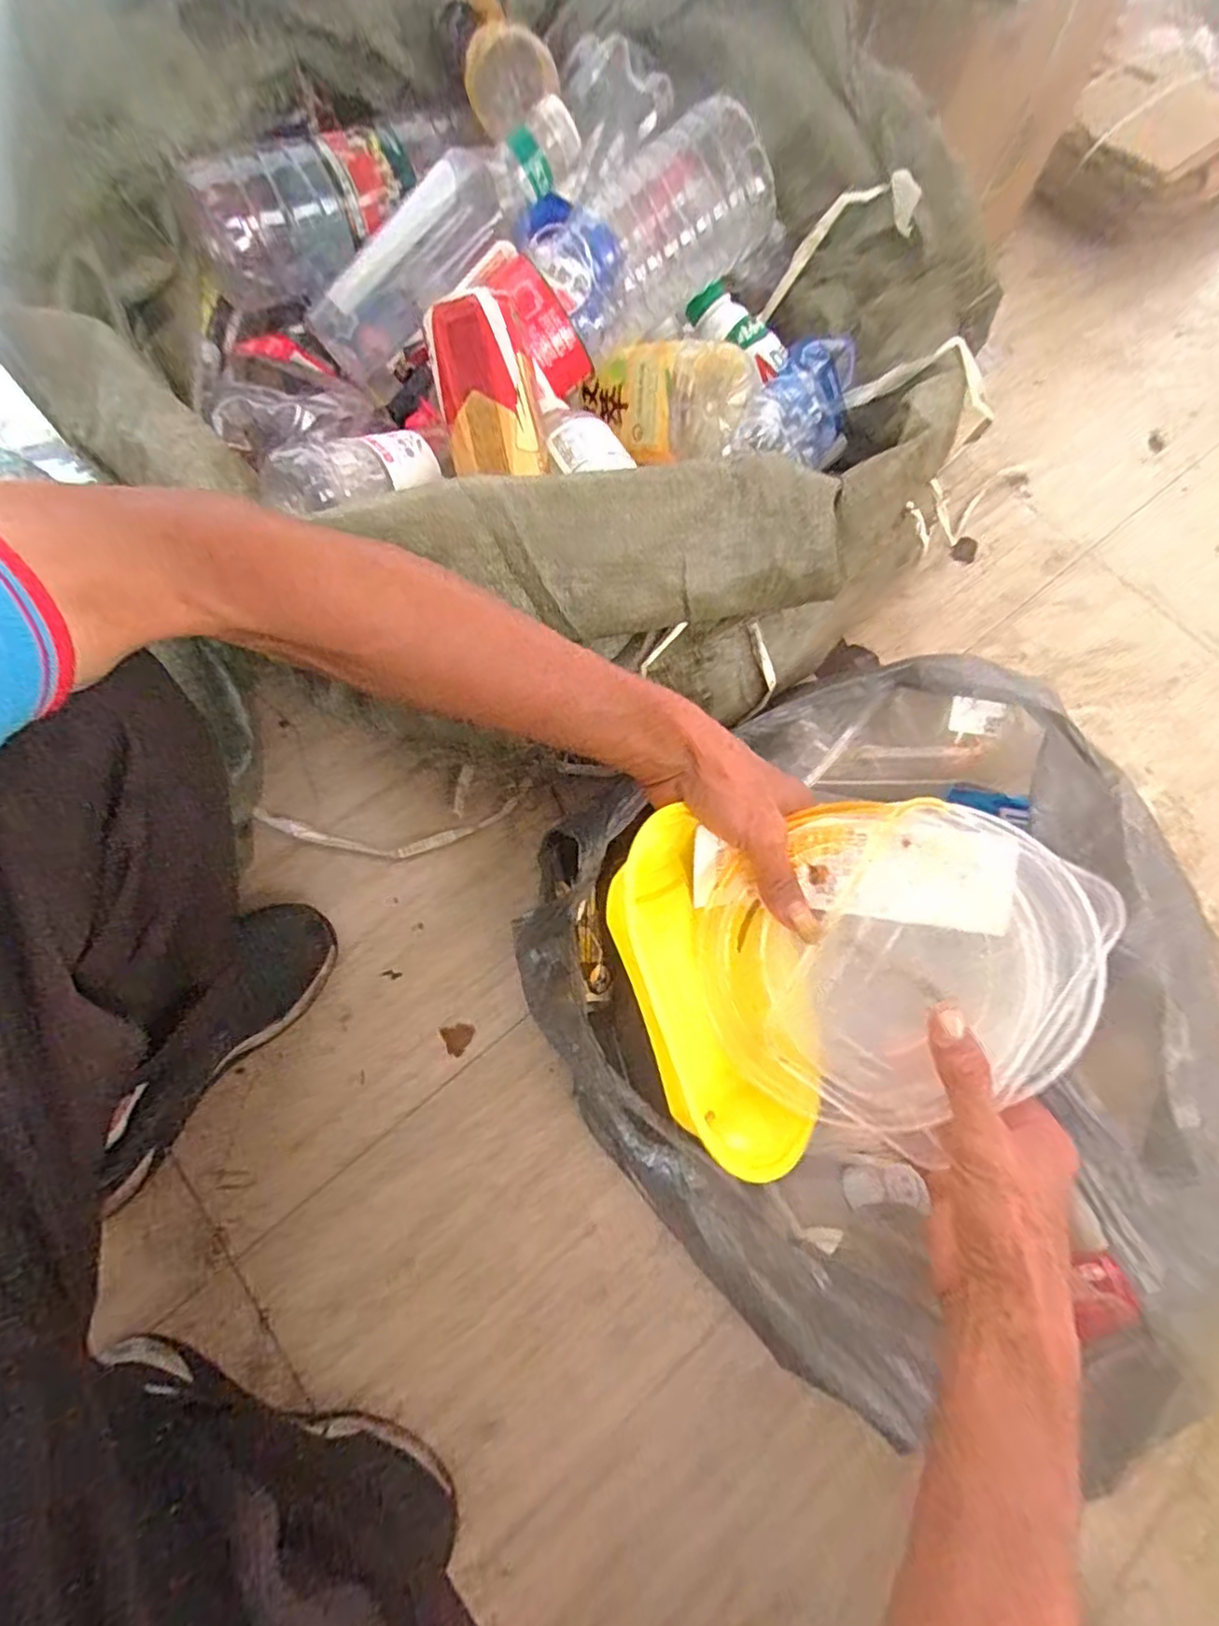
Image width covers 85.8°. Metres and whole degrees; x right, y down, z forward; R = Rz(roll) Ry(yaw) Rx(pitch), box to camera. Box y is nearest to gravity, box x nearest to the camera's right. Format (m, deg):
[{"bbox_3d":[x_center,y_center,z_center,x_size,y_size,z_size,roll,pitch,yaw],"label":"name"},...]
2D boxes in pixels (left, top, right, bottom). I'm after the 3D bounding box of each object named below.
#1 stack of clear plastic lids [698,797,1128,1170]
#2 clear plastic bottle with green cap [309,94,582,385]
[{"bbox_3d":[0.150,0.084,0.360,0.190,0.017,0.180,23,94,19],"label":"stack of clear plastic lids"},{"bbox_3d":[-0.129,-0.448,0.531,0.258,0.080,0.082,-31,71,17],"label":"clear plastic bottle with green cap"}]

